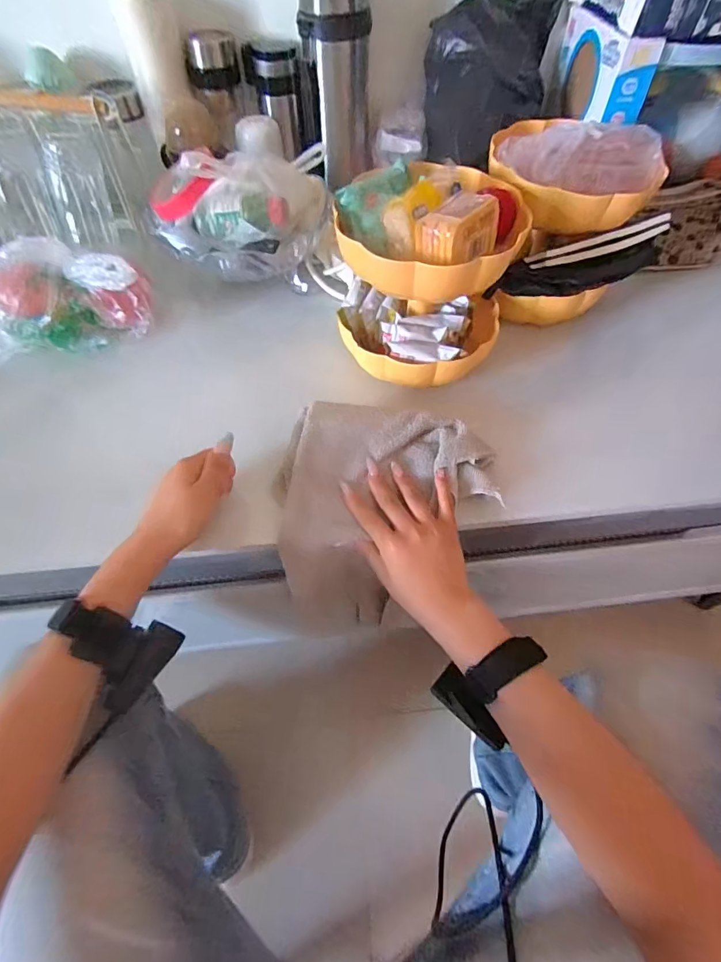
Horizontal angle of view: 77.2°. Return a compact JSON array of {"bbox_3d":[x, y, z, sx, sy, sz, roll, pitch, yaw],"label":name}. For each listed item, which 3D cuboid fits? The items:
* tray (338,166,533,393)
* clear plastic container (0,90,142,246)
[{"bbox_3d":[0.067,-0.214,0.474,0.169,0.168,0.155,10,56,8],"label":"tray"},{"bbox_3d":[-0.418,-0.404,0.584,0.219,0.142,0.130,0,56,0],"label":"clear plastic container"}]

